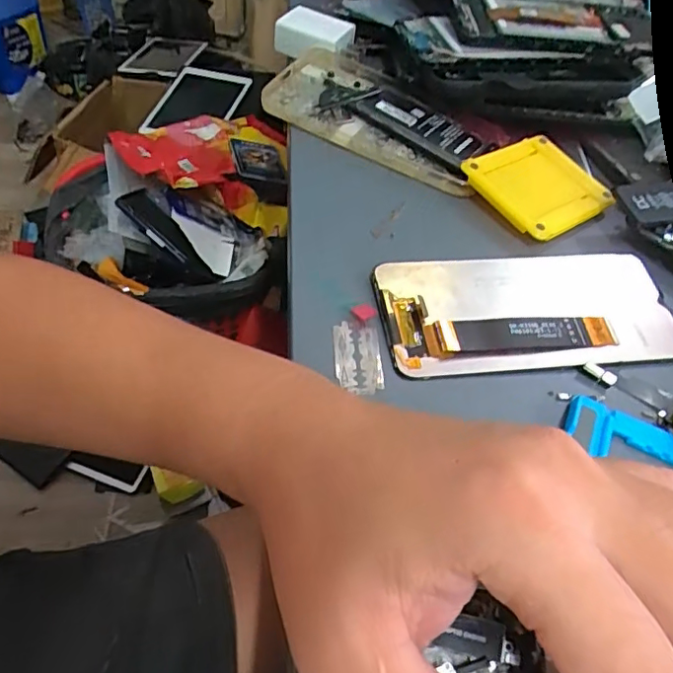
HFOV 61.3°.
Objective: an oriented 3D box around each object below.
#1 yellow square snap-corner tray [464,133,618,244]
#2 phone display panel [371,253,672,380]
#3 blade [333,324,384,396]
[{"bbox_3d":[0.128,-0.095,0.353,0.083,0.015,0.068,-27,60,-28],"label":"yellow square snap-corner tray"},{"bbox_3d":[0.100,-0.016,0.294,0.155,0.007,0.073,-4,54,-11],"label":"phone display panel"},{"bbox_3d":[0.010,0.009,0.268,0.022,0.004,0.038,2,51,-8],"label":"blade"}]

